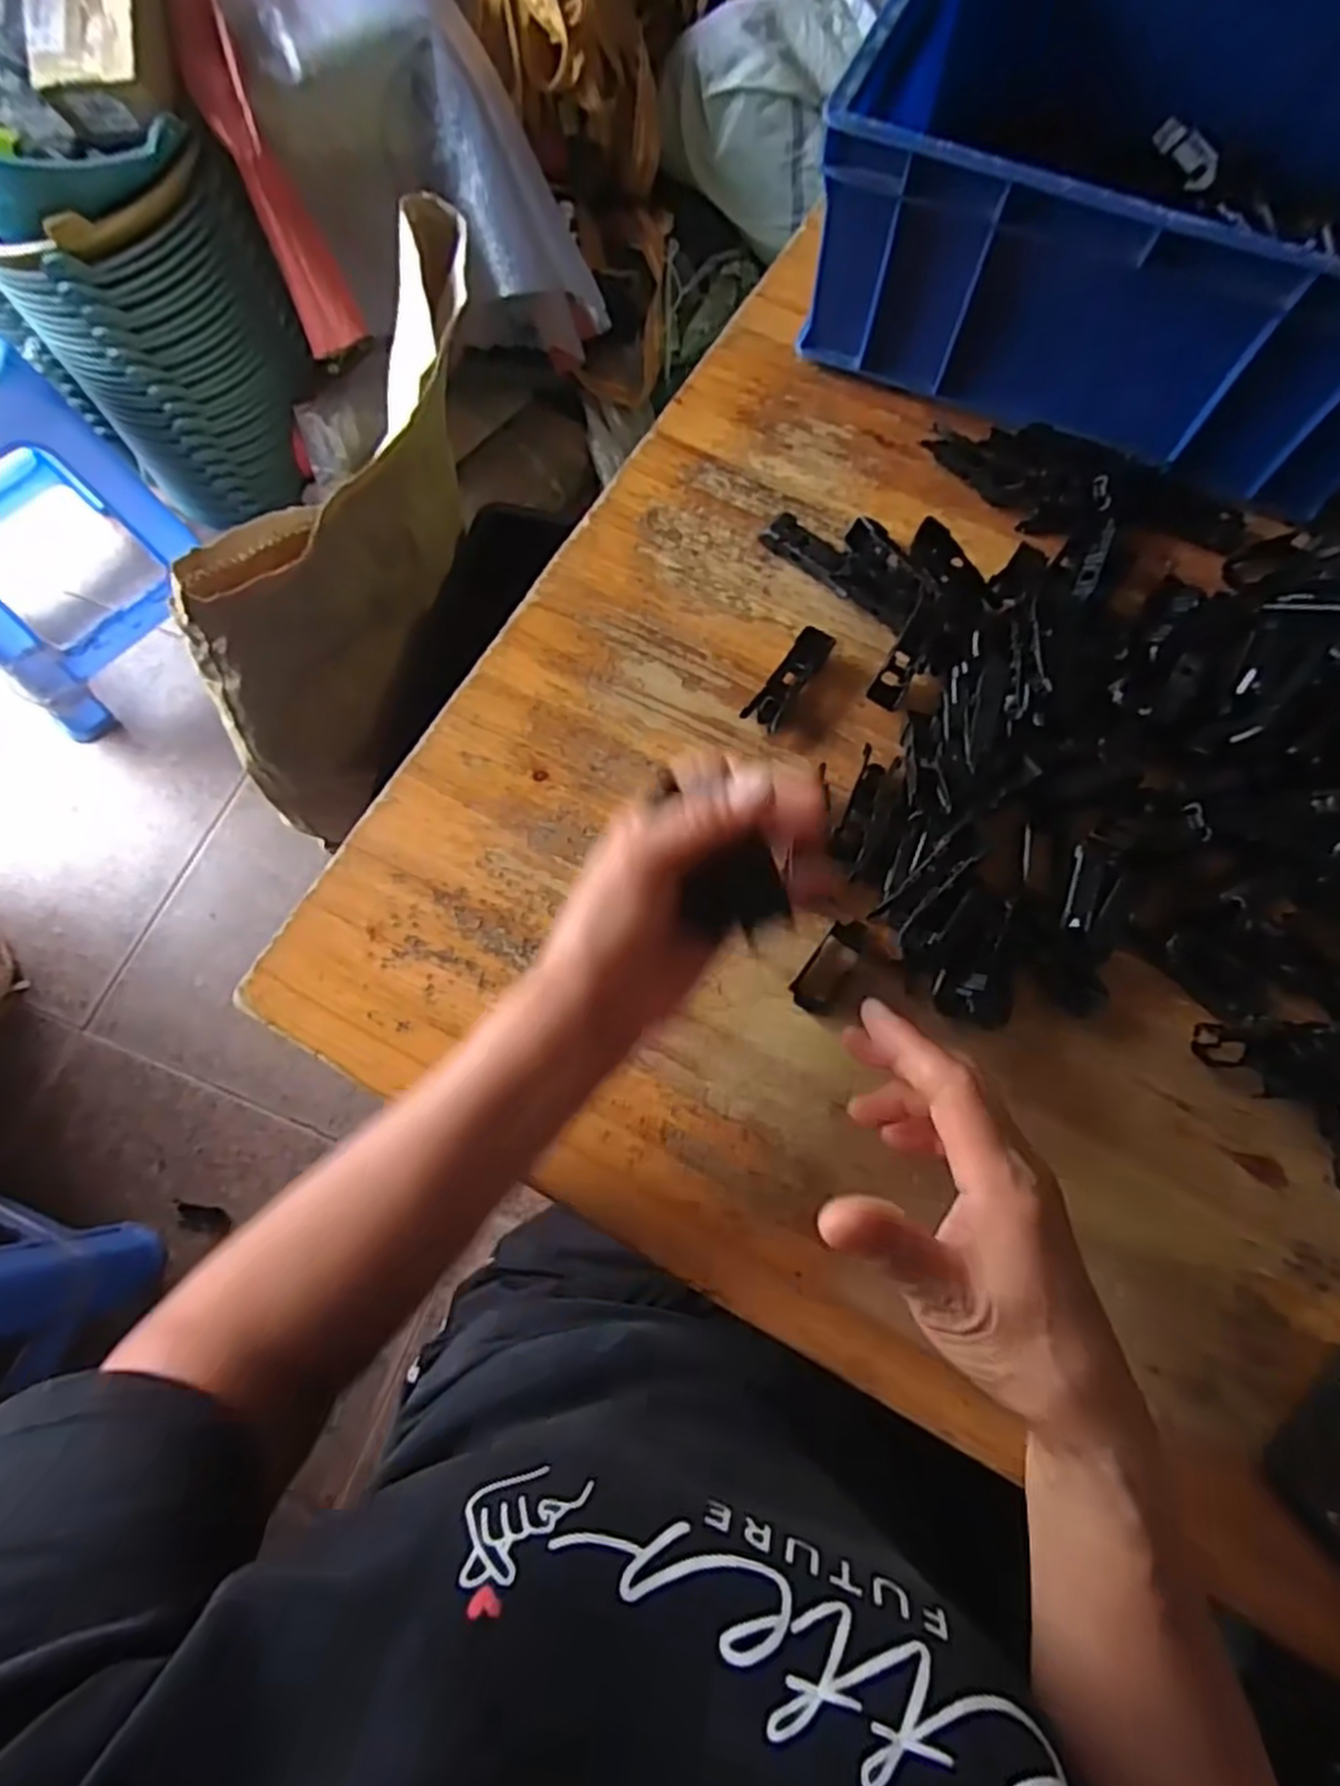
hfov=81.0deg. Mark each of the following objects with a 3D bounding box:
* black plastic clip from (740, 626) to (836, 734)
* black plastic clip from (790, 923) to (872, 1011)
[{"bbox_3d":[0.065,-0.115,0.424,0.018,0.012,0.065,34,75,9],"label":"black plastic clip"},{"bbox_3d":[0.078,0.034,0.377,0.020,0.011,0.051,36,75,10],"label":"black plastic clip"}]

